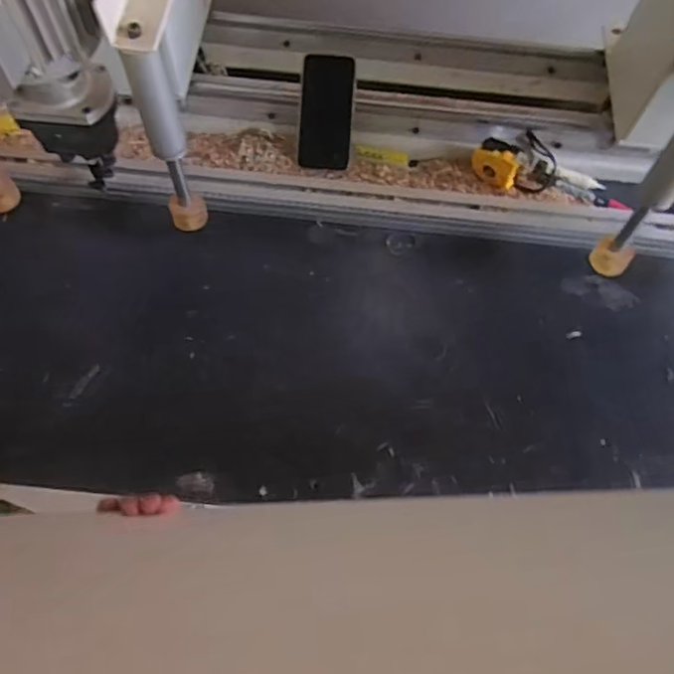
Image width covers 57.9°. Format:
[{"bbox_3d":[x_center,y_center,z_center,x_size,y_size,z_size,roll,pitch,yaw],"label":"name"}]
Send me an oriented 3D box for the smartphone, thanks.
[{"bbox_3d":[-0.014,-0.300,0.820,0.071,0.016,0.143,4,98,-1],"label":"smartphone"}]

